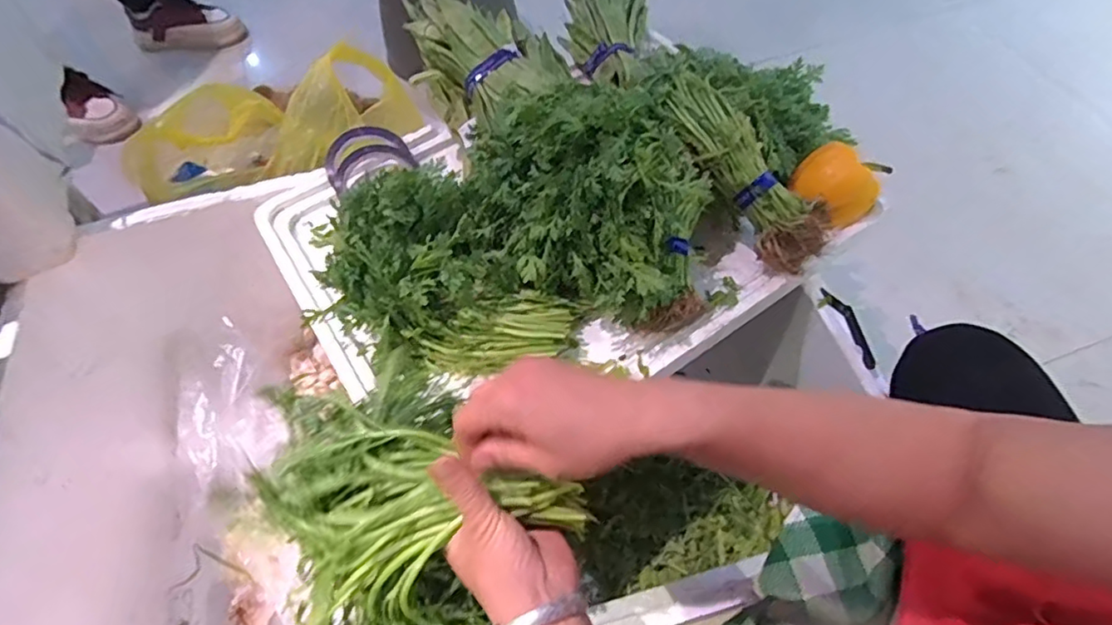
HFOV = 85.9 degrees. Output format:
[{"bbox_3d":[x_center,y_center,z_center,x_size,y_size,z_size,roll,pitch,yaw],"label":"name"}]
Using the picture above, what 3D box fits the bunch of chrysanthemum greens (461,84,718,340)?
[{"bbox_3d":[0.036,-0.107,0.558,0.249,0.131,0.180,30,65,19],"label":"bunch of chrysanthemum greens"}]

